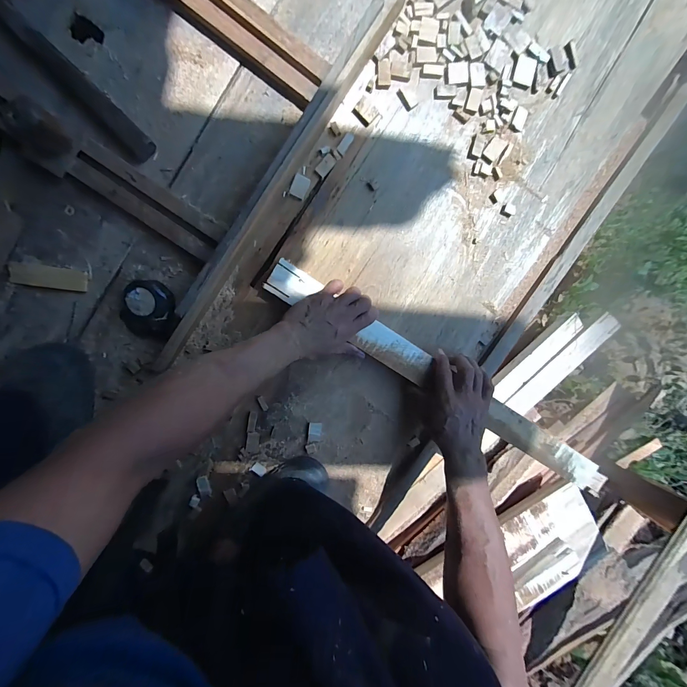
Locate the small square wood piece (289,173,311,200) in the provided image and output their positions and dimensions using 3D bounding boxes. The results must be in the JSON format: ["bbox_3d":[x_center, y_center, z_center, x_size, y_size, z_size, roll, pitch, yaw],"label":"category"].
[{"bbox_3d":[-0.066,-0.236,0.479,0.023,0.004,0.033,22,94,-9],"label":"small square wood piece"}]

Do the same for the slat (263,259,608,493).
[{"bbox_3d":[0.186,0.077,0.529,0.693,0.017,0.052,32,93,-10],"label":"slat"}]

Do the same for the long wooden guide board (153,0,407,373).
[{"bbox_3d":[-0.090,-0.226,0.454,0.031,0.057,0.614,32,93,-10],"label":"long wooden guide board"}]

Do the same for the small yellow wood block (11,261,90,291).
[{"bbox_3d":[-0.429,-0.097,0.465,0.104,0.004,0.030,7,97,-7],"label":"small yellow wood block"}]

